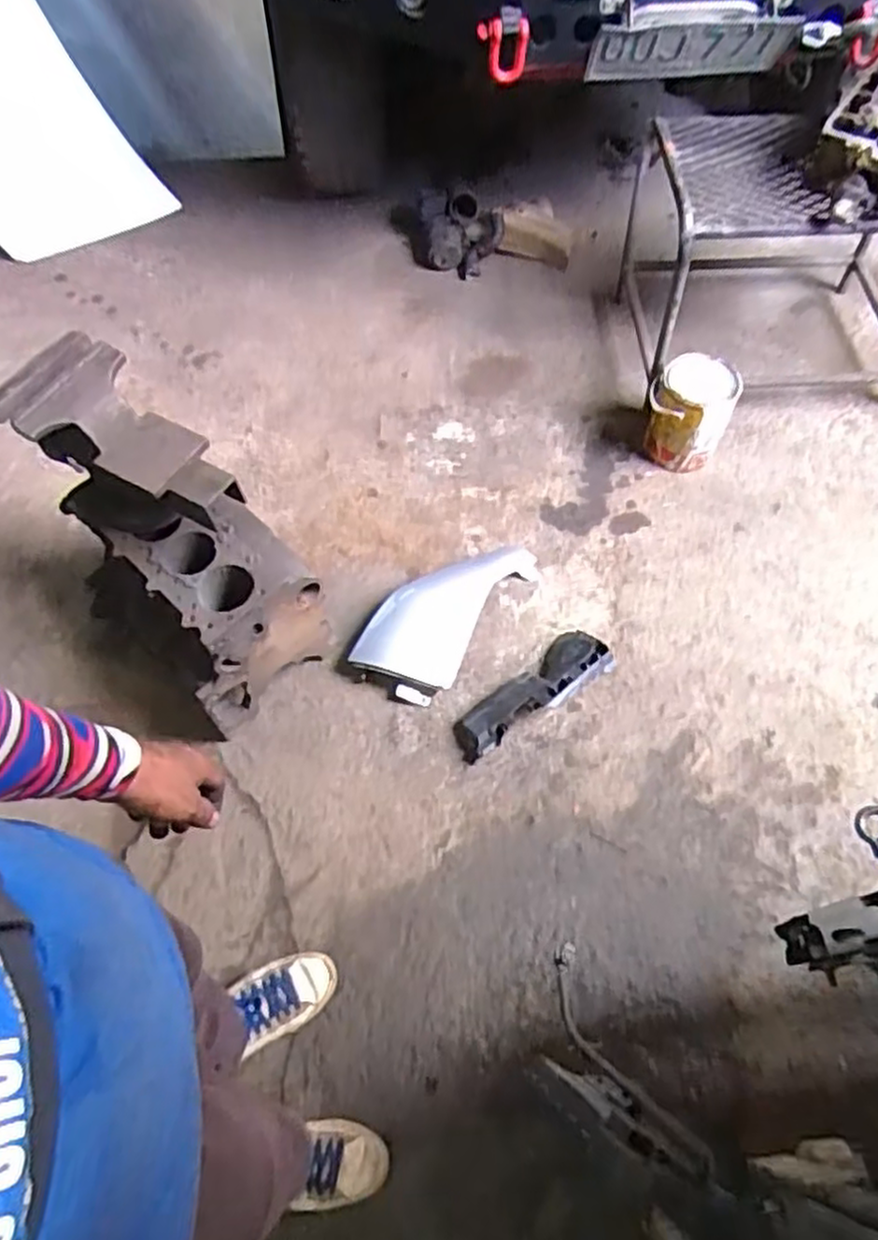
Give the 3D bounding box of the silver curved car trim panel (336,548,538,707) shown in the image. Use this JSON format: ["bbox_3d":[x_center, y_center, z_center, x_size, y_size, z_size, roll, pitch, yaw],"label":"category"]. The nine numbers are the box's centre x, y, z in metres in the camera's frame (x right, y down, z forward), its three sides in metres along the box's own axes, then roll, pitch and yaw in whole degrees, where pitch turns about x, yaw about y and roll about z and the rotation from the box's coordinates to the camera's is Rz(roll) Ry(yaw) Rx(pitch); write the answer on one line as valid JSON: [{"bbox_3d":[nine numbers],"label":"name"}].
[{"bbox_3d":[0.010,-0.018,1.560,0.221,0.096,0.459,29,66,18],"label":"silver curved car trim panel"}]

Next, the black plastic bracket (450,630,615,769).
[{"bbox_3d":[0.172,0.134,1.431,0.338,0.091,0.123,-29,66,-15],"label":"black plastic bracket"}]

